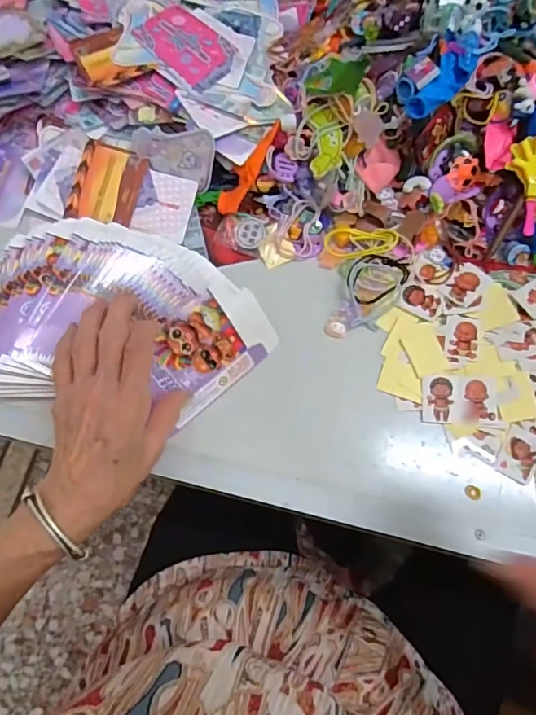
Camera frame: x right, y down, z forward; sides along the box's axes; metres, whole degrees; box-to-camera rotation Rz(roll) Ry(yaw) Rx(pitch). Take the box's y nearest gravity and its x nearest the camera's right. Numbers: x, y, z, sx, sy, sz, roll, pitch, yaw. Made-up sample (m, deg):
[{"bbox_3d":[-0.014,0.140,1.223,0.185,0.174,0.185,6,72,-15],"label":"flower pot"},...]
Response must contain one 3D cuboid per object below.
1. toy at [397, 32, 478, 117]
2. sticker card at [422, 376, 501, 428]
[{"bbox_3d":[0.149,-0.246,0.424,0.089,0.019,0.039,-44,76,-2],"label":"toy"},{"bbox_3d":[0.162,0.035,0.409,0.060,0.006,0.041,4,70,0],"label":"sticker card"}]

